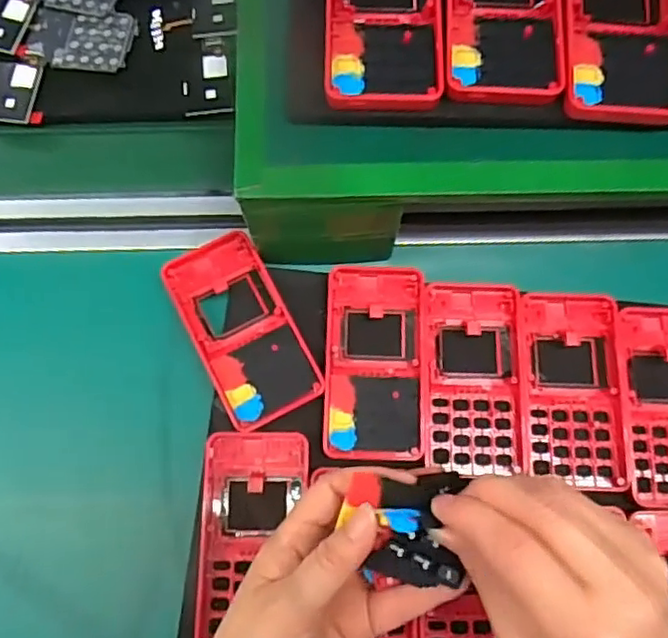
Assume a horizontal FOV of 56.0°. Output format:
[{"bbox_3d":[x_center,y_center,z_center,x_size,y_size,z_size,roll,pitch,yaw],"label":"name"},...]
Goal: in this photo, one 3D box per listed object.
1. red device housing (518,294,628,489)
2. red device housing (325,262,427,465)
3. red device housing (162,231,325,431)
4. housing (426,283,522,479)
[{"bbox_3d":[0.149,0.042,0.393,0.060,0.012,0.120,2,74,1],"label":"red device housing"},{"bbox_3d":[0.026,0.025,0.398,0.061,0.018,0.124,2,74,1],"label":"red device housing"},{"bbox_3d":[-0.060,0.004,0.401,0.062,0.006,0.125,-27,76,-7],"label":"red device housing"},{"bbox_3d":[0.087,0.035,0.394,0.059,0.013,0.119,2,74,1],"label":"housing"}]

